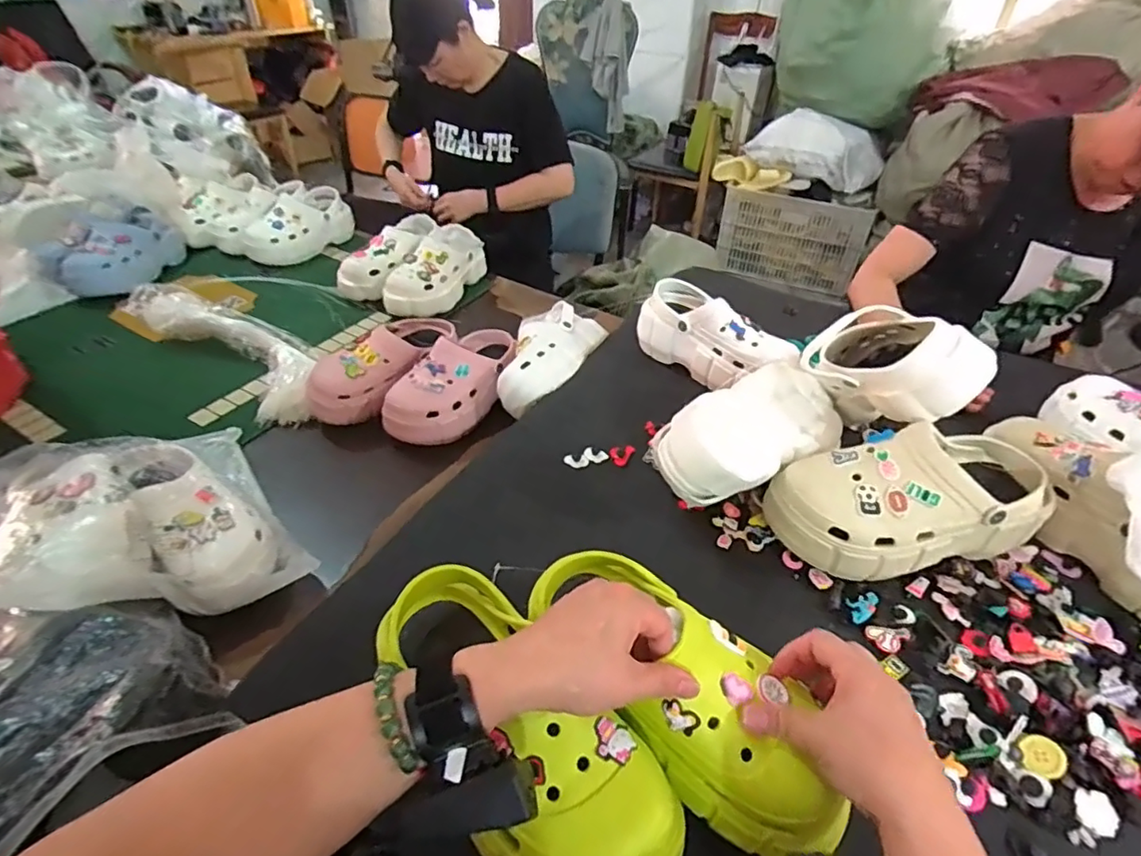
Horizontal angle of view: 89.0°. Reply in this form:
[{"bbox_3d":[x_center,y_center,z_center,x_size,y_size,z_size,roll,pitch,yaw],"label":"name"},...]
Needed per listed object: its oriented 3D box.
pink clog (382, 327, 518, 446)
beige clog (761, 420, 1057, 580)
[{"bbox_3d":[-0.170,-0.077,0.907,0.113,0.094,0.253,22,44,22],"label":"pink clog"},{"bbox_3d":[0.334,0.069,0.570,0.249,0.100,0.107,-8,41,-11],"label":"beige clog"}]

